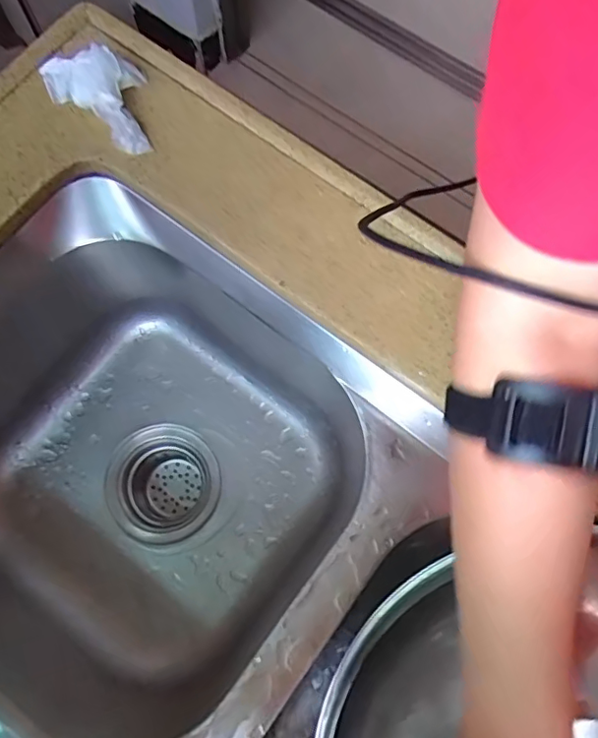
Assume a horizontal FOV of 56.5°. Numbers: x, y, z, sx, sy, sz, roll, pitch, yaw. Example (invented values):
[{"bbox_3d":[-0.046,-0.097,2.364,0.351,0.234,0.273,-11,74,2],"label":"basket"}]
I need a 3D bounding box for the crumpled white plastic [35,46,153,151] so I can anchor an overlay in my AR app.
[{"bbox_3d":[-0.140,-0.194,0.393,0.066,0.036,0.087,-24,75,-7],"label":"crumpled white plastic"}]

